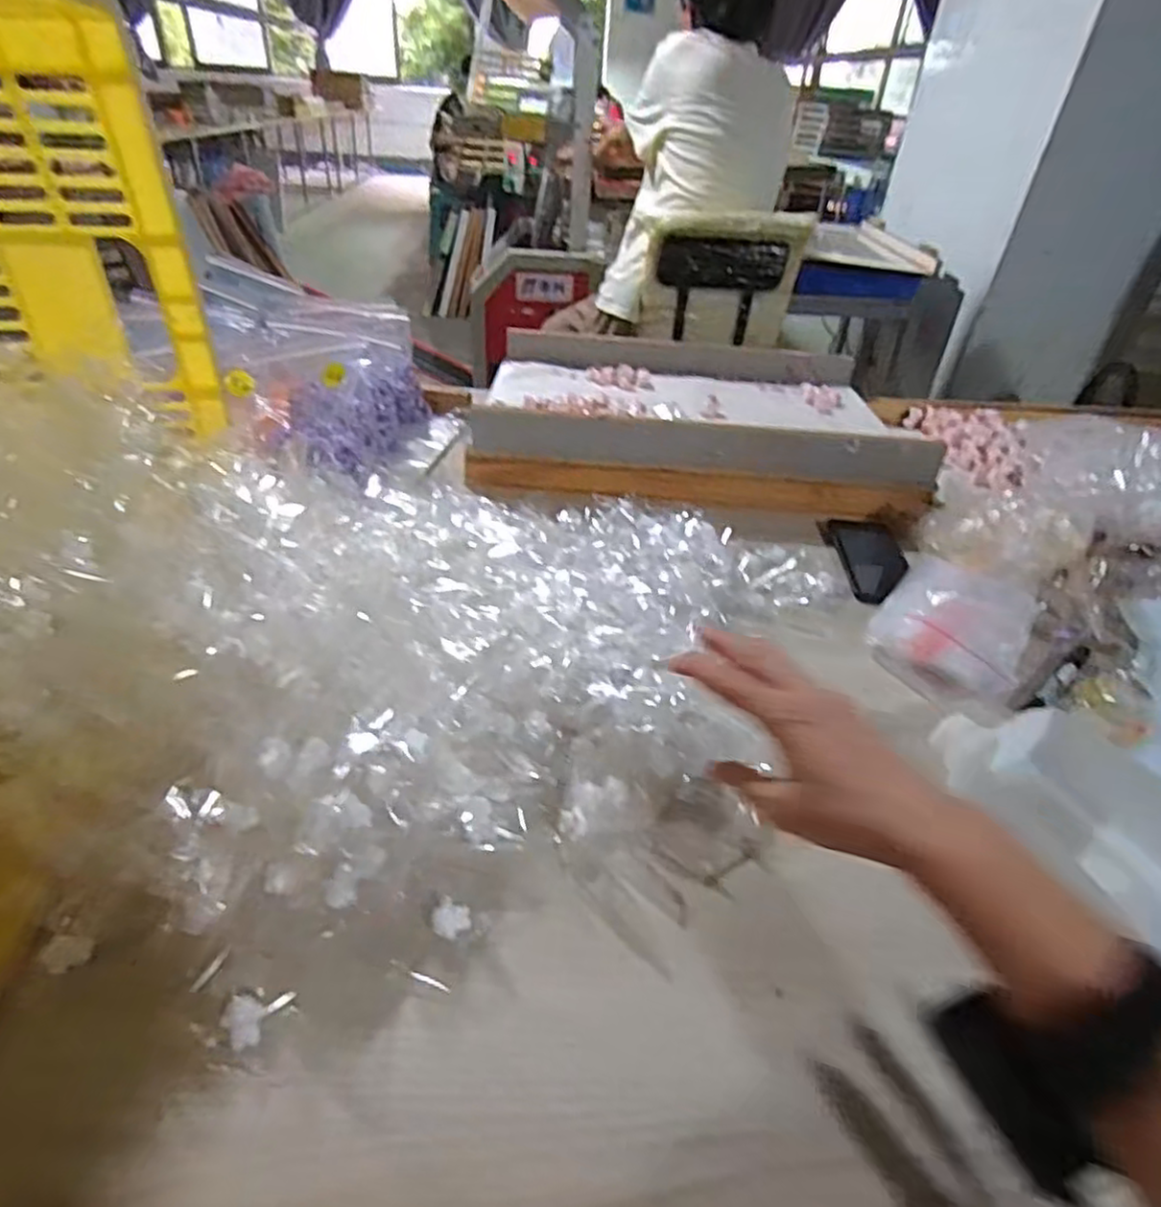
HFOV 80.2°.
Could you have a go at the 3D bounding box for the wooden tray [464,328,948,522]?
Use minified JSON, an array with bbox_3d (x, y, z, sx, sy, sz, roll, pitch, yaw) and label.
[{"bbox_3d":[0.154,-0.288,1.006,0.565,0.081,0.492,4,37,-1],"label":"wooden tray"}]

